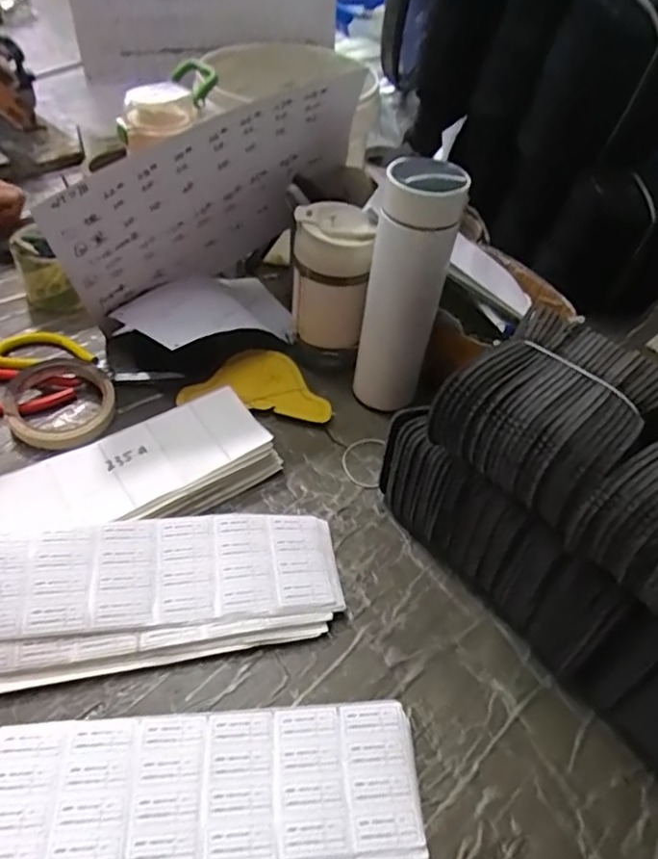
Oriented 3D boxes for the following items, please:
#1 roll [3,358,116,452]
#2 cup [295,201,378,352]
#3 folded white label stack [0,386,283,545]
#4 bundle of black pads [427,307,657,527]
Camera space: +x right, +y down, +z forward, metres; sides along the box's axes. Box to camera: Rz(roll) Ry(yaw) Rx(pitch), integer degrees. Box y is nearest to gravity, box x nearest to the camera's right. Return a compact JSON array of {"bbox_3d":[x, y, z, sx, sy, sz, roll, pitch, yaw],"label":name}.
[{"bbox_3d":[-0.244,-0.024,0.538,0.092,0.020,0.106,-16,51,-19],"label":"roll"},{"bbox_3d":[0.006,-0.150,0.579,0.070,0.127,0.064,3,47,-3],"label":"cup"},{"bbox_3d":[-0.175,0.039,0.481,0.260,0.029,0.097,-23,54,-25],"label":"folded white label stack"},{"bbox_3d":[0.156,-0.014,0.403,0.129,0.055,0.117,-33,58,-31],"label":"bundle of black pads"}]

